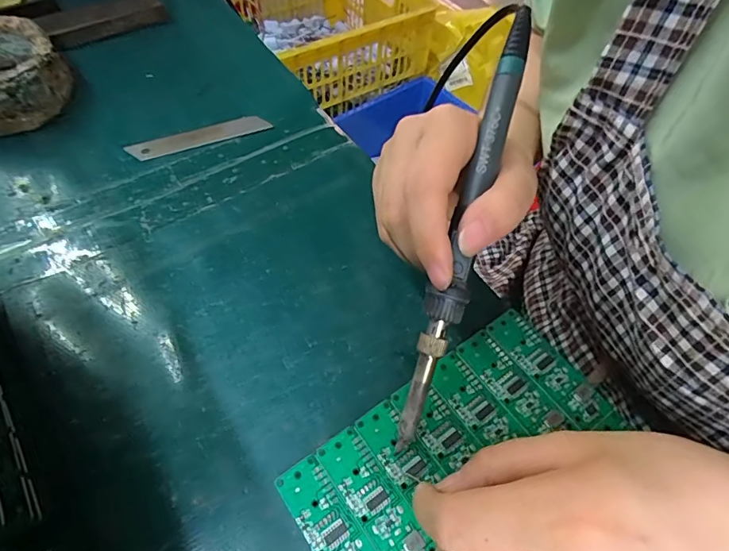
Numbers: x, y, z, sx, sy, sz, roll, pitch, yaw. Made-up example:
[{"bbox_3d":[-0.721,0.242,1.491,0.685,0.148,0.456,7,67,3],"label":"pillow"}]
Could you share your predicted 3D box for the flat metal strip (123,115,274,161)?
[{"bbox_3d":[-0.118,-0.100,0.326,0.097,0.004,0.017,-20,69,-14],"label":"flat metal strip"}]

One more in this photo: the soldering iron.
[{"bbox_3d":[0.044,-0.018,0.200,0.015,0.016,0.198,15,90,7],"label":"soldering iron"}]

